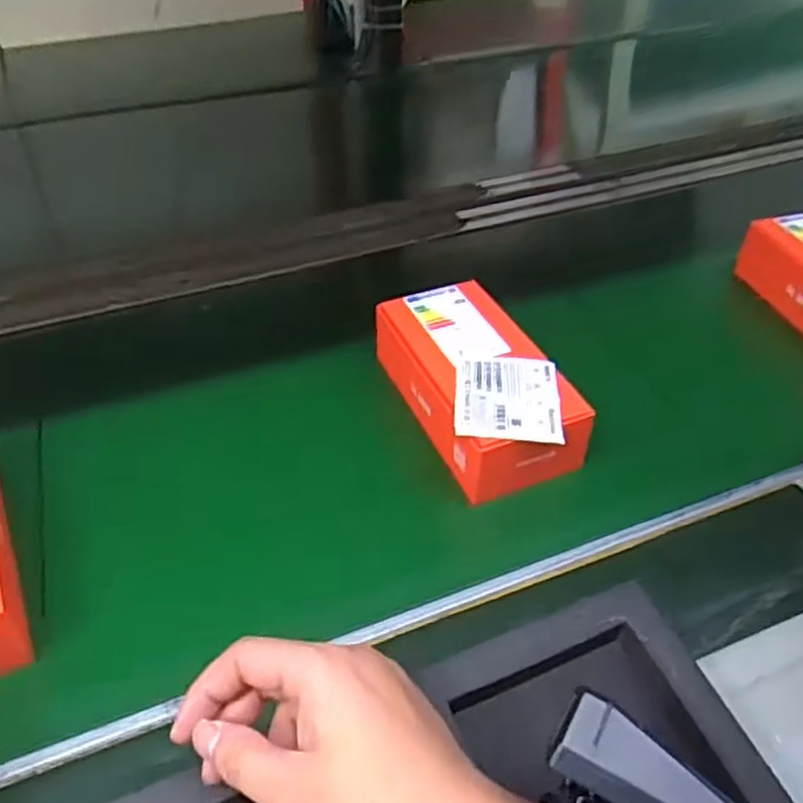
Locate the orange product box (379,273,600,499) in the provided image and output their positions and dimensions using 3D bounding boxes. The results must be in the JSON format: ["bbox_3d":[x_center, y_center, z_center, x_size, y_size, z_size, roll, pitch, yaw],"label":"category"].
[{"bbox_3d":[0.058,-0.012,0.581,0.100,0.065,0.189,-14,44,-15],"label":"orange product box"}]

